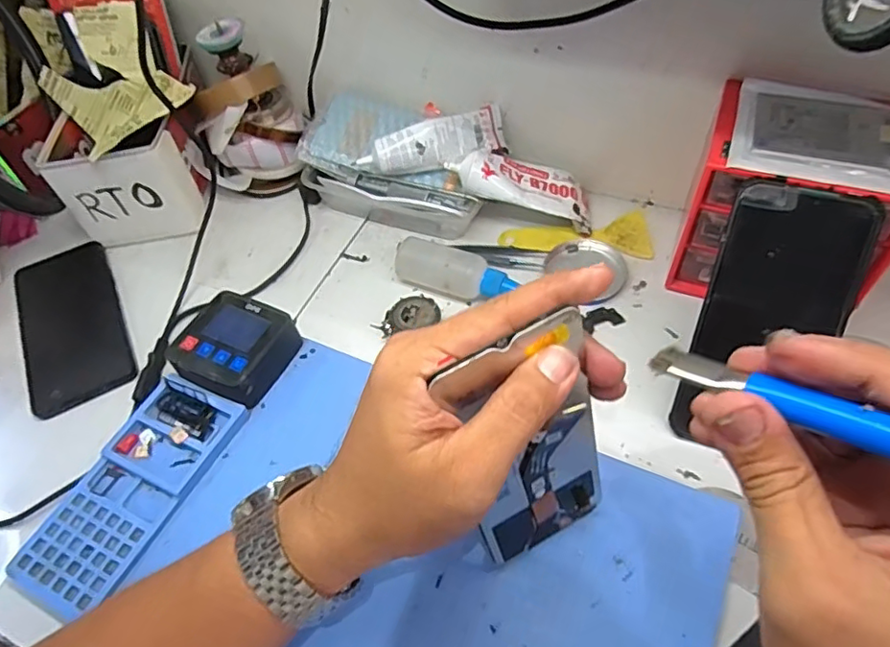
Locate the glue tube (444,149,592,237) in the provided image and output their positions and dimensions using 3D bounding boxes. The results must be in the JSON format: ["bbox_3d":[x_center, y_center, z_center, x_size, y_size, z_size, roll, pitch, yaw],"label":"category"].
[{"bbox_3d":[0.066,-0.117,0.488,0.122,0.023,0.055,13,50,-14],"label":"glue tube"}]

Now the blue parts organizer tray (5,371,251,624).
[{"bbox_3d":[-0.199,0.105,0.371,0.070,0.020,0.147,19,55,19],"label":"blue parts organizer tray"}]

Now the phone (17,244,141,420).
[{"bbox_3d":[-0.304,-0.003,0.476,0.076,0.014,0.170,-28,54,-15],"label":"phone"}]

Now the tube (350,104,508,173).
[{"bbox_3d":[-0.010,-0.153,0.498,0.124,0.039,0.024,-14,16,-7],"label":"tube"}]

